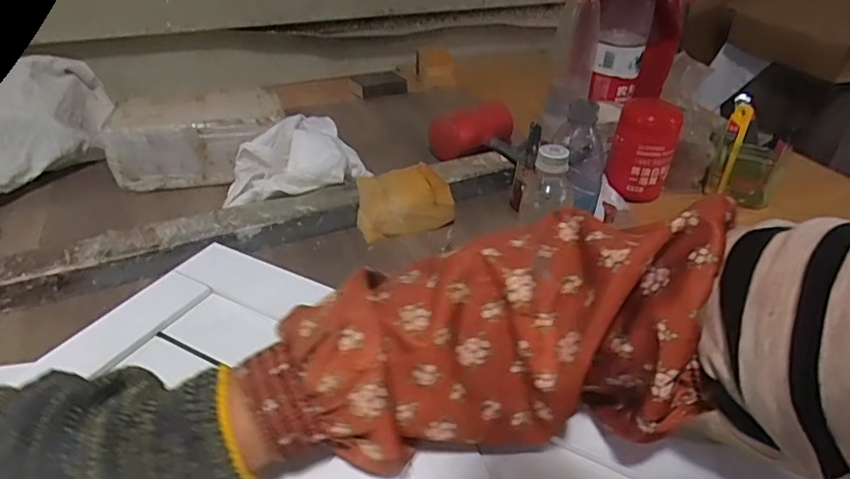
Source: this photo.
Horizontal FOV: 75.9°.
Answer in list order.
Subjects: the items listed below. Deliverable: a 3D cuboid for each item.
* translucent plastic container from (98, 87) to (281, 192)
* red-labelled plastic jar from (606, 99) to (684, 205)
[{"bbox_3d":[-0.327,-0.151,0.805,0.233,0.099,0.114,-4,35,-8],"label":"translucent plastic container"},{"bbox_3d":[0.318,-0.132,0.793,0.081,0.137,0.082,1,34,-1],"label":"red-labelled plastic jar"}]

